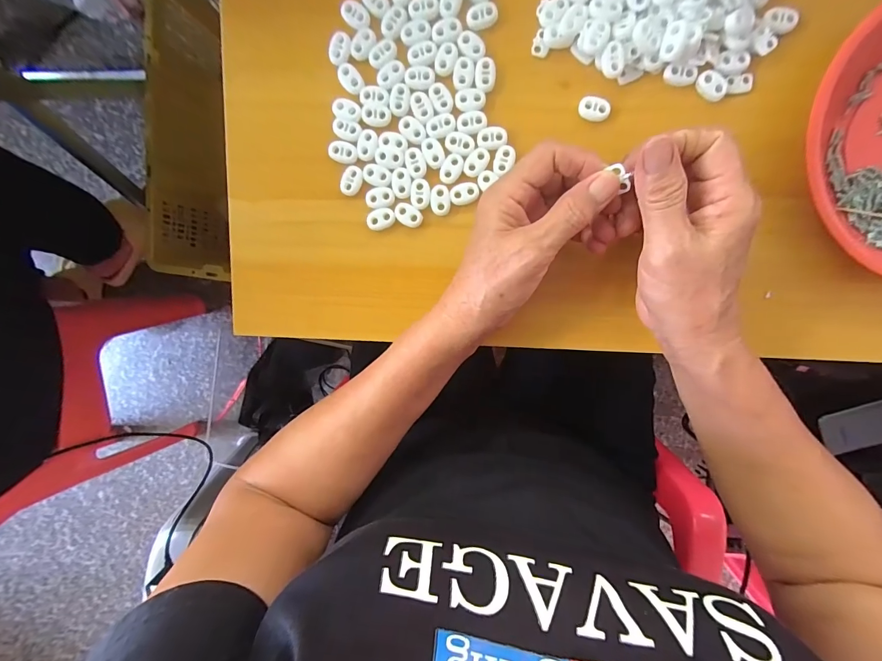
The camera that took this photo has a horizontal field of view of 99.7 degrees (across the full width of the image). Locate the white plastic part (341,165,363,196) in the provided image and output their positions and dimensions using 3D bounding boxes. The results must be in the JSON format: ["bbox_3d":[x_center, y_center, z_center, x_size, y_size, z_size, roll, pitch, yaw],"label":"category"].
[{"bbox_3d":[-0.069,-0.116,0.289,0.014,0.005,0.022,24,98,0],"label":"white plastic part"}]

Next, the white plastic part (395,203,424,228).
[{"bbox_3d":[-0.025,-0.090,0.290,0.022,0.004,0.016,23,98,0],"label":"white plastic part"}]

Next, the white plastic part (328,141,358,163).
[{"bbox_3d":[-0.075,-0.137,0.285,0.022,0.004,0.015,14,98,1],"label":"white plastic part"}]

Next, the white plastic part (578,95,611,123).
[{"bbox_3d":[0.113,-0.162,0.272,0.022,0.004,0.017,9,98,2],"label":"white plastic part"}]

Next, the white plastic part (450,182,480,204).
[{"bbox_3d":[0.018,-0.106,0.285,0.023,0.004,0.014,-18,96,5],"label":"white plastic part"}]

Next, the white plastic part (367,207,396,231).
[{"bbox_3d":[-0.047,-0.088,0.292,0.022,0.004,0.015,-19,96,5],"label":"white plastic part"}]

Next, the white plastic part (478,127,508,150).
[{"bbox_3d":[0.039,-0.144,0.277,0.022,0.004,0.016,3,98,3],"label":"white plastic part"}]

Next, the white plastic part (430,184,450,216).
[{"bbox_3d":[-0.001,-0.100,0.287,0.015,0.004,0.022,-5,97,4],"label":"white plastic part"}]

